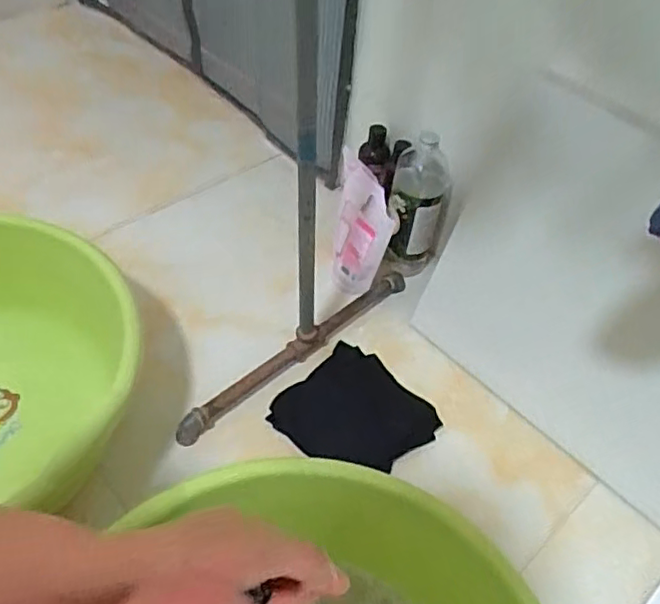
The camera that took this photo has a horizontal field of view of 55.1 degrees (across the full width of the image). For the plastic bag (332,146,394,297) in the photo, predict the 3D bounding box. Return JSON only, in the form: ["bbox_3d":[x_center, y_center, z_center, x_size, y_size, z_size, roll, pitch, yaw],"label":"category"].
[{"bbox_3d":[0.049,-0.119,0.969,0.081,0.215,0.073,3,11,-3],"label":"plastic bag"}]

